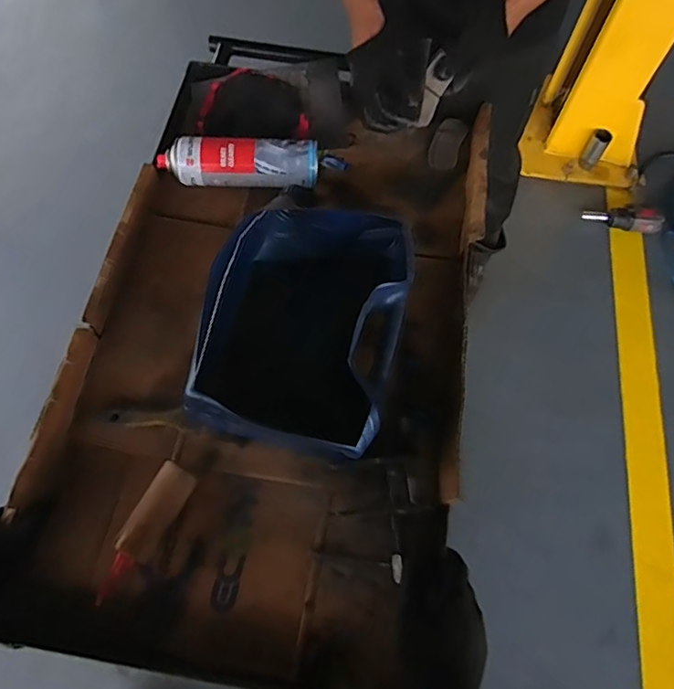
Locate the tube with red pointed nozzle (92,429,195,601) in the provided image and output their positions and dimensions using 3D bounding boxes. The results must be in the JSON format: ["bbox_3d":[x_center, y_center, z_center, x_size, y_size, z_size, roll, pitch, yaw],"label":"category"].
[{"bbox_3d":[-0.199,0.191,0.608,0.048,0.041,0.181,21,67,7],"label":"tube with red pointed nozzle"}]

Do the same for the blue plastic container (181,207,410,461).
[{"bbox_3d":[-0.036,-0.033,0.665,0.222,0.111,0.307,13,66,3],"label":"blue plastic container"}]

